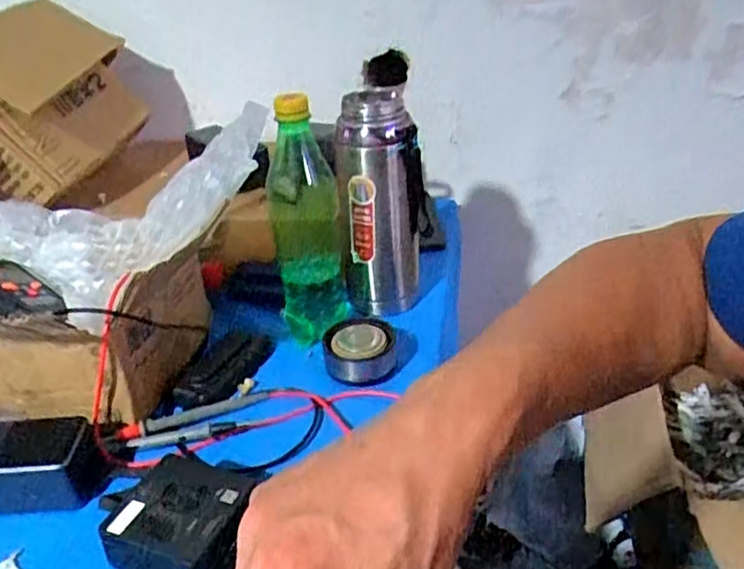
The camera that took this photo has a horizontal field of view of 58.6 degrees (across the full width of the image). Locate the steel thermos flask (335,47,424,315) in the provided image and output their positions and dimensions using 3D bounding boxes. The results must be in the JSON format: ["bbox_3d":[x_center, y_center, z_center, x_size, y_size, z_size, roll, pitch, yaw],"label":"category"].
[{"bbox_3d":[0.009,-0.086,0.675,0.082,0.218,0.081,-6,31,-2],"label":"steel thermos flask"}]

